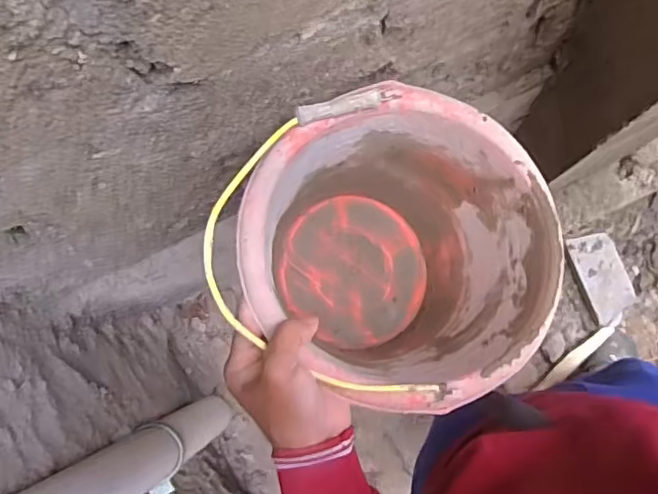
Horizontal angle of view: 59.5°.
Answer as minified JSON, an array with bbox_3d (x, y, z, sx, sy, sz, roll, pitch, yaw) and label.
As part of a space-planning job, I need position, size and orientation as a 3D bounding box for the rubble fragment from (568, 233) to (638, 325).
[{"bbox_3d":[0.656,0.072,1.376,0.112,0.046,0.218,-19,83,4],"label":"rubble fragment"}]

